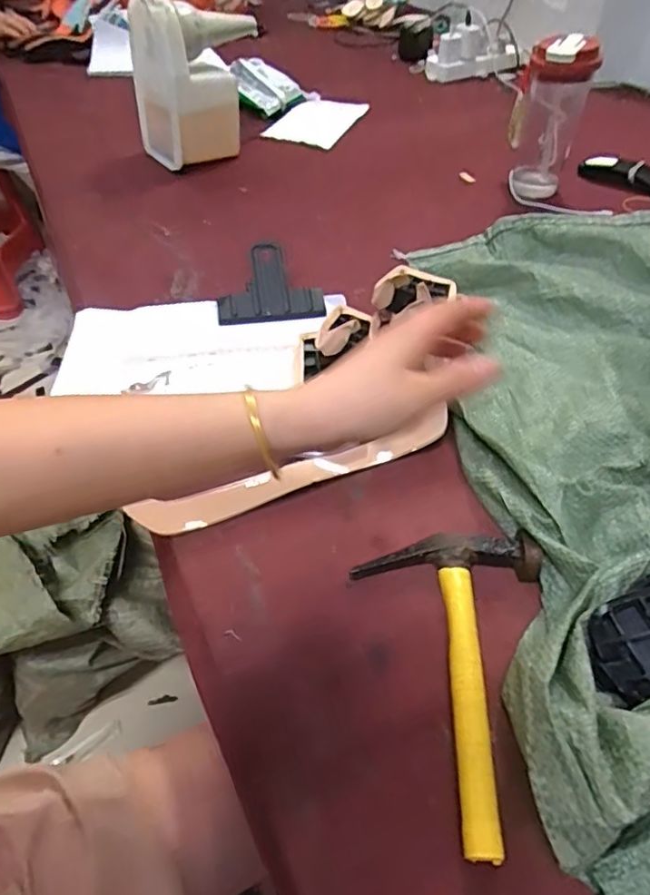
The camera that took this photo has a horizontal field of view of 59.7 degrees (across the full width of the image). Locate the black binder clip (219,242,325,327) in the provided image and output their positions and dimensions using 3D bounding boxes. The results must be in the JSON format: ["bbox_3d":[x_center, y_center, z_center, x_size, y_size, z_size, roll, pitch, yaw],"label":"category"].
[{"bbox_3d":[-0.061,-0.182,0.628,0.115,0.047,0.077,-5,48,-4],"label":"black binder clip"}]

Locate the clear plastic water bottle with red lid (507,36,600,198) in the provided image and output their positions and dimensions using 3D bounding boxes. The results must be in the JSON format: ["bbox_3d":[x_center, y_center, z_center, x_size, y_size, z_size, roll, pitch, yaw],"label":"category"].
[{"bbox_3d":[0.312,-0.464,0.792,0.095,0.177,0.087,12,49,11],"label":"clear plastic water bottle with red lid"}]

